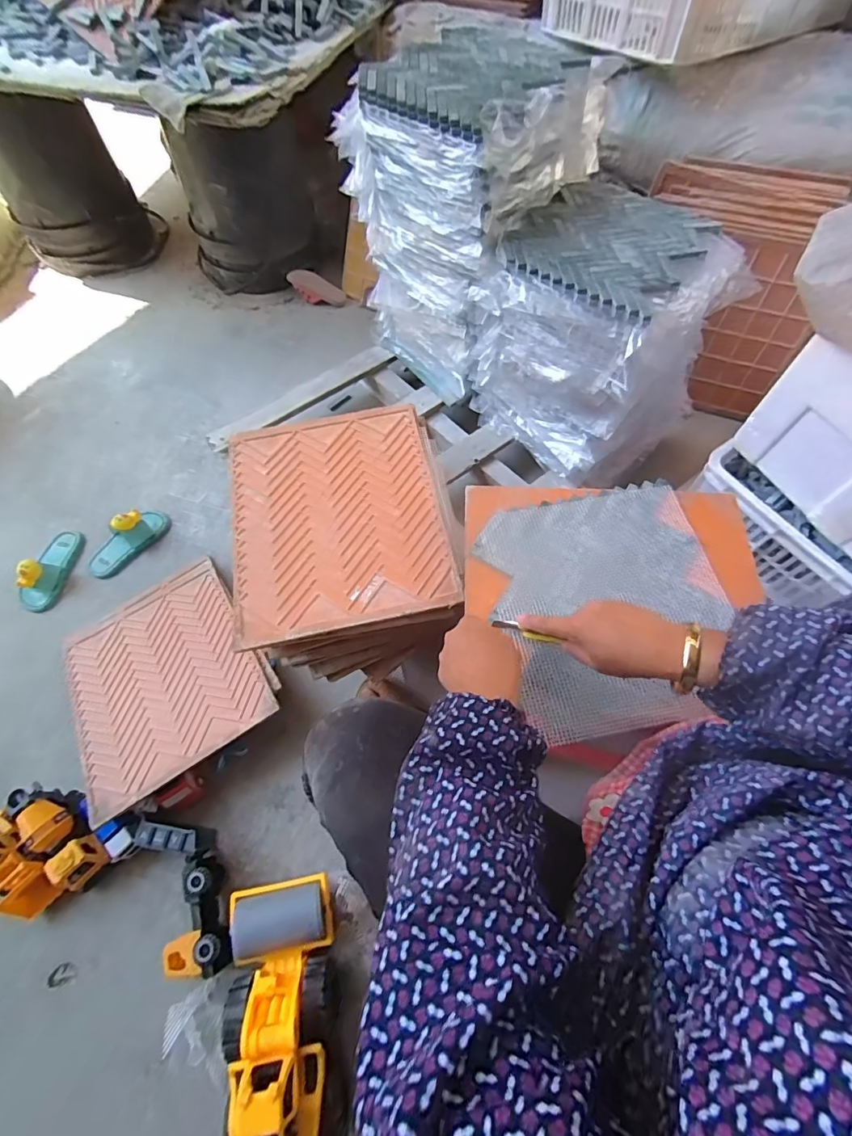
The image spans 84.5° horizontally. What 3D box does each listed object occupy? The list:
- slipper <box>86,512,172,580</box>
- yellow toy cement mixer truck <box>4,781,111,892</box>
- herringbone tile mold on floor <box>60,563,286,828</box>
[{"bbox_3d":[-0.565,-0.058,0.875,0.069,0.056,0.164,36,68,17],"label":"slipper"},{"bbox_3d":[-0.487,0.353,0.628,0.062,0.069,0.150,-40,69,-18],"label":"yellow toy cement mixer truck"},{"bbox_3d":[-0.409,0.161,0.736,0.268,0.011,0.336,-30,56,-19],"label":"herringbone tile mold on floor"}]

